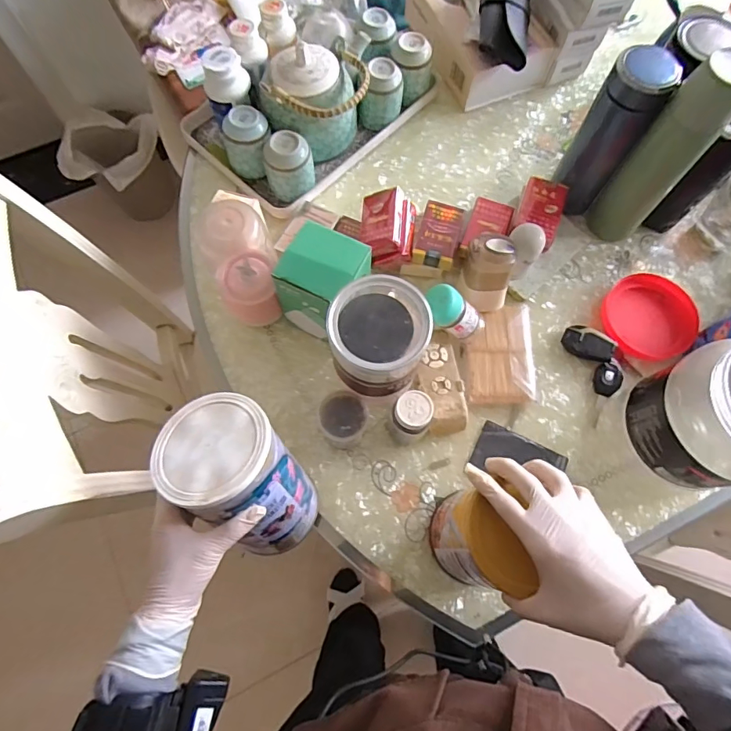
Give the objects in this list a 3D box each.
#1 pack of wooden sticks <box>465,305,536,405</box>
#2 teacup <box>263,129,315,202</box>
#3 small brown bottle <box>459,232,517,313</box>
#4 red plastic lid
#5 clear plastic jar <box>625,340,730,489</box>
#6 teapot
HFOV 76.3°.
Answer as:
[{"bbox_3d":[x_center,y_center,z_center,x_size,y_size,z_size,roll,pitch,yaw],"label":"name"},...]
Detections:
[{"bbox_3d":[0.172,-0.015,0.596,0.086,0.019,0.129,1,72,0],"label":"pack of wooden sticks"},{"bbox_3d":[-0.101,-0.267,0.637,0.067,0.079,0.057,-14,73,-5],"label":"teacup"},{"bbox_3d":[0.152,-0.112,0.577,0.066,0.079,0.069,14,72,4],"label":"small brown bottle"},{"bbox_3d":[0.371,-0.061,0.612,0.114,0.027,0.113,0,72,-1],"label":"red plastic lid"},{"bbox_3d":[0.372,0.052,0.476,0.136,0.141,0.130,0,72,-1],"label":"clear plastic jar"},{"bbox_3d":[-0.070,-0.376,0.659,0.143,0.116,0.158,5,72,1],"label":"teapot"}]

